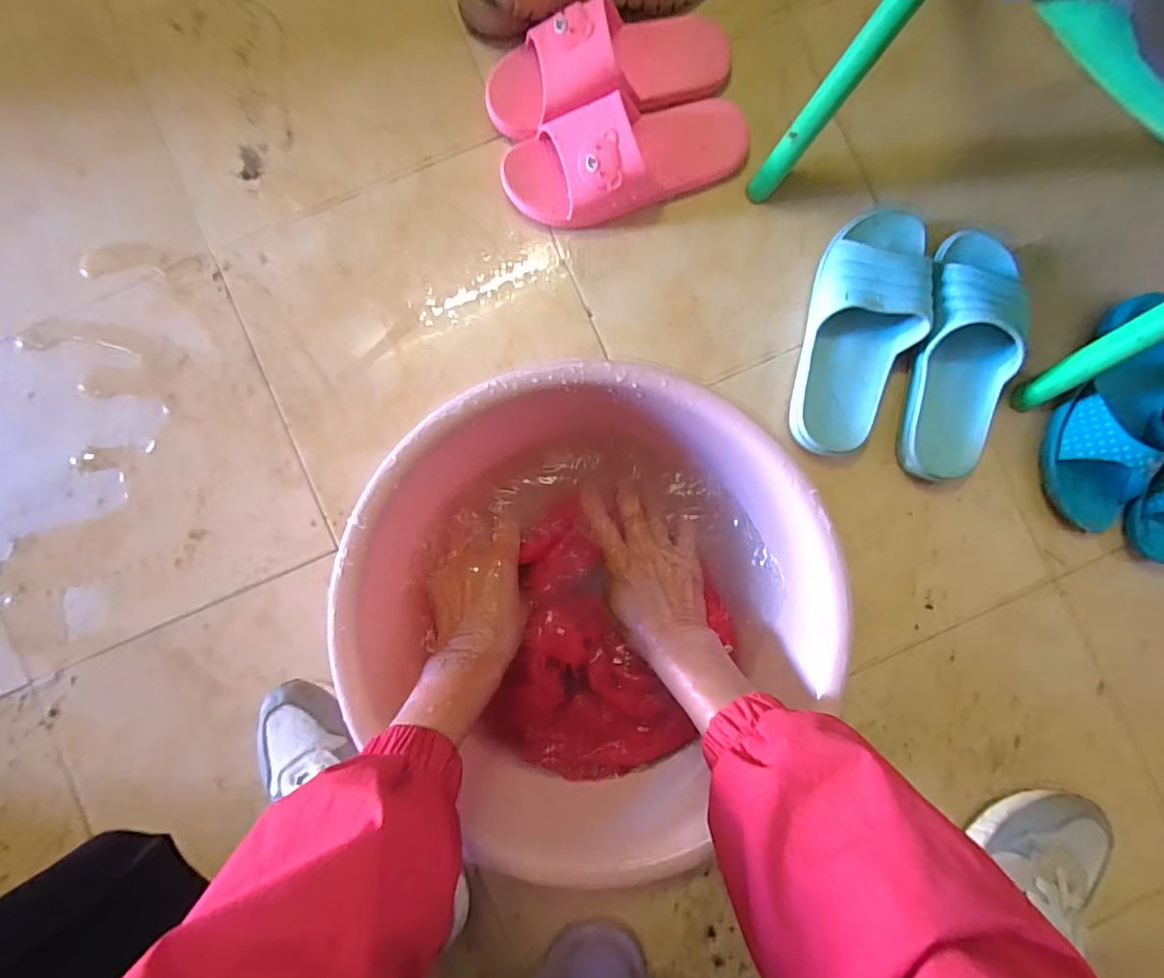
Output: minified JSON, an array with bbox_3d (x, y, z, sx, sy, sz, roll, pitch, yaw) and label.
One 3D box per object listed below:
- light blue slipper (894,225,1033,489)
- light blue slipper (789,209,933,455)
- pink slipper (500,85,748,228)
[{"bbox_3d":[0.343,-0.122,0.481,0.074,0.062,0.224,10,87,-1],"label":"light blue slipper"},{"bbox_3d":[0.255,-0.144,0.490,0.091,0.053,0.227,14,87,-1],"label":"light blue slipper"},{"bbox_3d":[0.045,-0.303,0.488,0.225,0.057,0.086,-14,88,-2],"label":"pink slipper"}]

